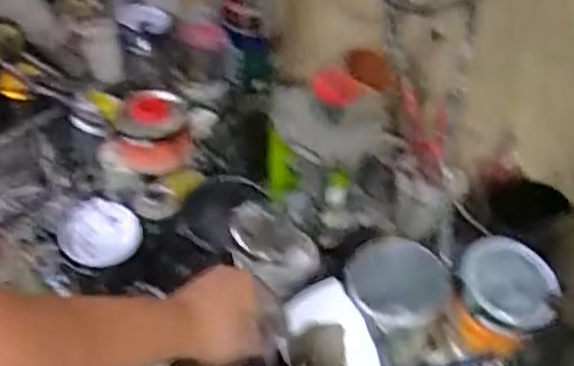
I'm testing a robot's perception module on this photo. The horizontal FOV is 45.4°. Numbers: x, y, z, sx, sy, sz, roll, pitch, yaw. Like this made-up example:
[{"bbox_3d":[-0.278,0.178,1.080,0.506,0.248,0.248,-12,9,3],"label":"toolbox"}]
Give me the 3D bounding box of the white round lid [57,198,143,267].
[{"bbox_3d":[-0.218,0.056,0.810,0.088,0.024,0.097,11,47,3],"label":"white round lid"}]

